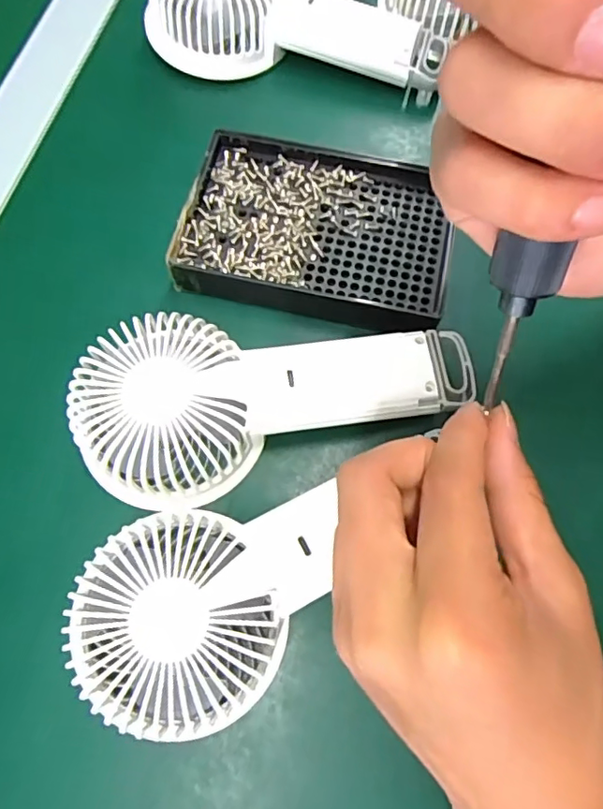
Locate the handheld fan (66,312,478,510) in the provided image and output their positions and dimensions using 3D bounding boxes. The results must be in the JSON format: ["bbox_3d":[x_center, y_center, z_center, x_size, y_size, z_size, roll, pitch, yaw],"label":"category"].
[{"bbox_3d":[-0.008,0.003,0.246,0.174,0.044,0.080,-5,70,1],"label":"handheld fan"}]

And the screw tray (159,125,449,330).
[{"bbox_3d":[0.010,-0.092,0.287,0.135,0.021,0.094,14,72,4],"label":"screw tray"}]

